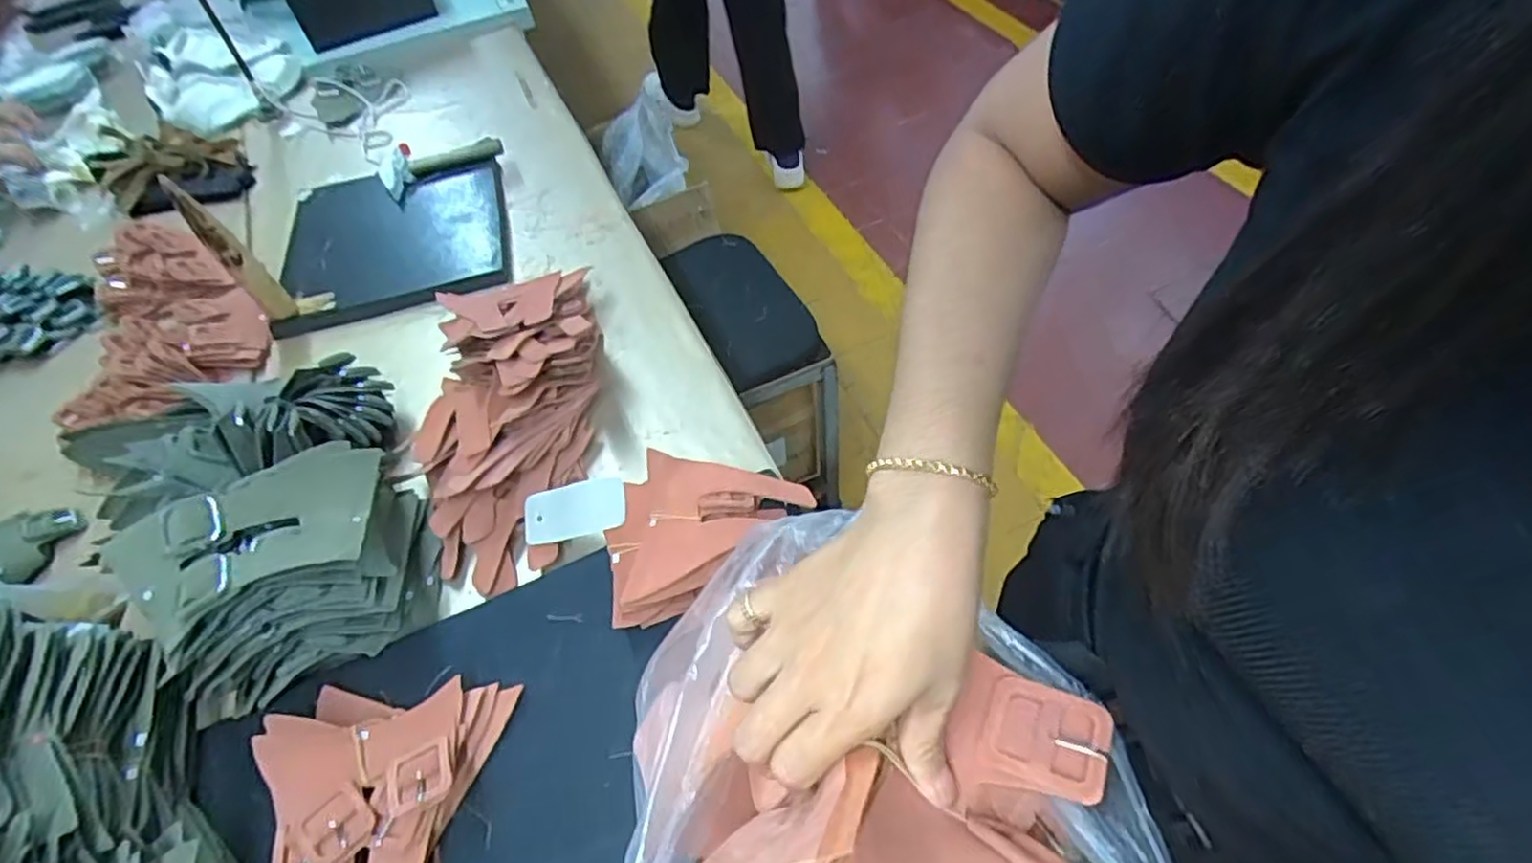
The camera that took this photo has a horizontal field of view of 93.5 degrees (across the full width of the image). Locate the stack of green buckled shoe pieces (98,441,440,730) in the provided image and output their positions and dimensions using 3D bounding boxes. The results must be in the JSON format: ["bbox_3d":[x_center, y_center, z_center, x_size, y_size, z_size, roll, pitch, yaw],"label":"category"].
[{"bbox_3d":[-0.429,0.106,0.636,0.203,0.143,0.190,-26,55,-12],"label":"stack of green buckled shoe pieces"}]

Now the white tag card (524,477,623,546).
[{"bbox_3d":[-0.188,0.077,0.703,0.104,0.007,0.052,-13,72,8],"label":"white tag card"}]

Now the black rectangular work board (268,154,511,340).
[{"bbox_3d":[-0.529,-0.283,1.034,0.306,0.036,0.308,-14,54,-4],"label":"black rectangular work board"}]

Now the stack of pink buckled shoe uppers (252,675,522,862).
[{"bbox_3d":[-0.311,0.278,0.547,0.161,0.053,0.207,8,55,12],"label":"stack of pink buckled shoe uppers"}]

